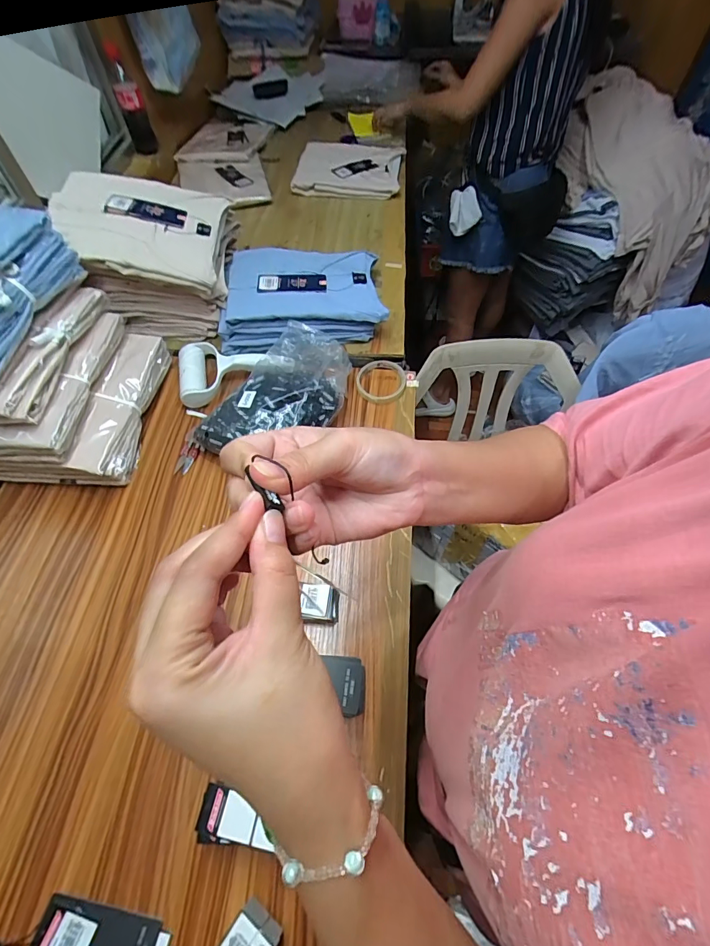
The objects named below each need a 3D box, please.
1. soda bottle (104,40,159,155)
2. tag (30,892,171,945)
[{"bbox_3d":[-0.502,-0.828,0.925,0.055,0.182,0.057,-19,60,-11],"label":"soda bottle"},{"bbox_3d":[-0.228,0.419,0.366,0.118,0.006,0.050,8,60,4],"label":"tag"}]

